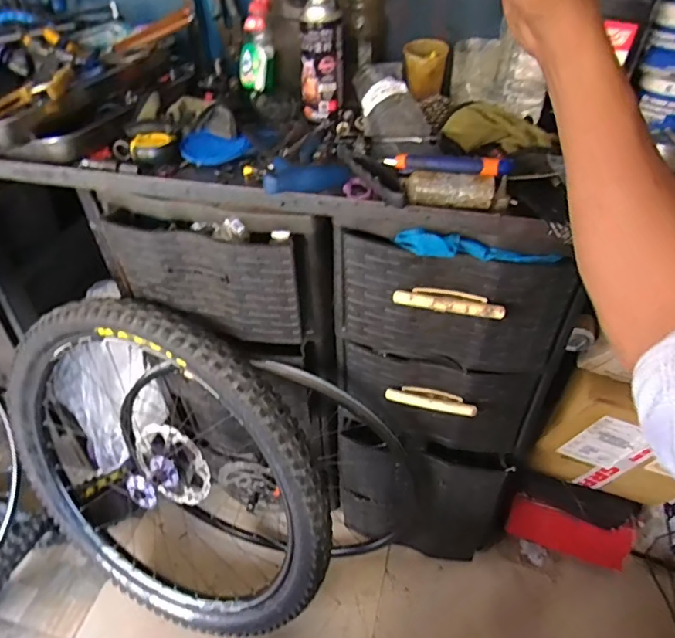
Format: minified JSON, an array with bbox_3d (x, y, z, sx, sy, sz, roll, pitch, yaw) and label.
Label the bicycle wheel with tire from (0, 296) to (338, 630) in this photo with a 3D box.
[{"bbox_3d":[-0.330,0.286,0.896,0.690,0.669,0.063,16,26,18],"label":"bicycle wheel with tire"}]

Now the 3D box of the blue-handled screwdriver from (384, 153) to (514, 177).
[{"bbox_3d":[0.133,-0.185,0.589,0.146,0.021,0.019,7,43,8],"label":"blue-handled screwdriver"}]

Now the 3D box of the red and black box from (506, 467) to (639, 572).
[{"bbox_3d":[0.481,0.419,1.020,0.245,0.211,0.068,15,45,17],"label":"red and black box"}]

